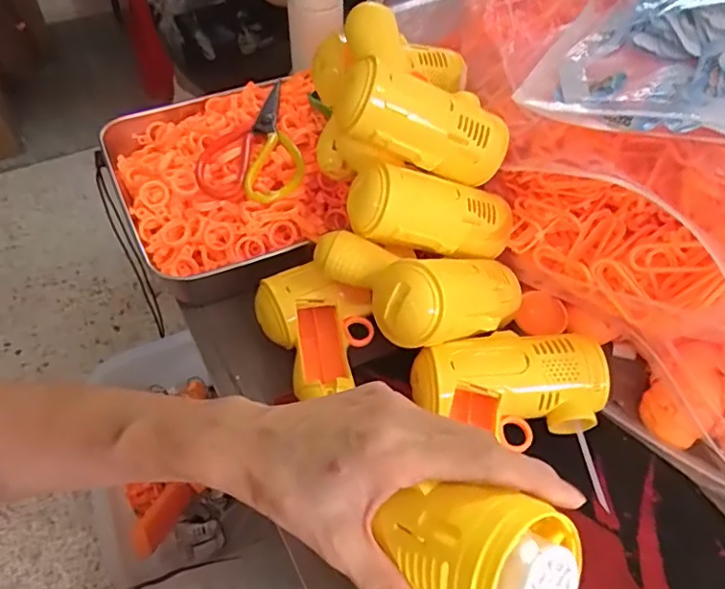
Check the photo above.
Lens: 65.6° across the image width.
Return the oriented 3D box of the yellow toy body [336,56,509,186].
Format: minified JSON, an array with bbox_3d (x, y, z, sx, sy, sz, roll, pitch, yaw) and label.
[{"bbox_3d":[0.049,-0.127,0.420,0.133,0.051,0.049,17,47,-20],"label":"yellow toy body"}]

